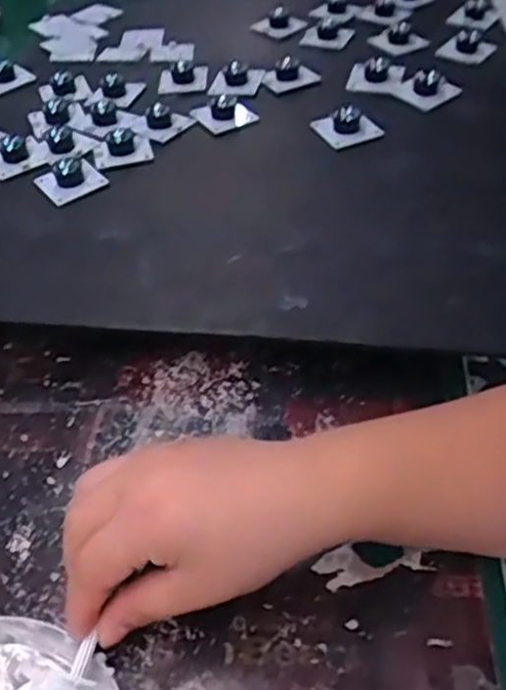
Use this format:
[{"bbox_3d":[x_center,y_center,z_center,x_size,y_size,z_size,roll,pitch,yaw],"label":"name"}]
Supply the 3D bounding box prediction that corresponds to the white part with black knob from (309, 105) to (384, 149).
[{"bbox_3d":[0.073,-0.174,0.565,0.041,0.023,0.044,-14,45,-10],"label":"white part with black knob"}]

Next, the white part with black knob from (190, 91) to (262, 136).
[{"bbox_3d":[-0.023,-0.190,0.589,0.050,0.017,0.034,-13,45,-9],"label":"white part with black knob"}]

